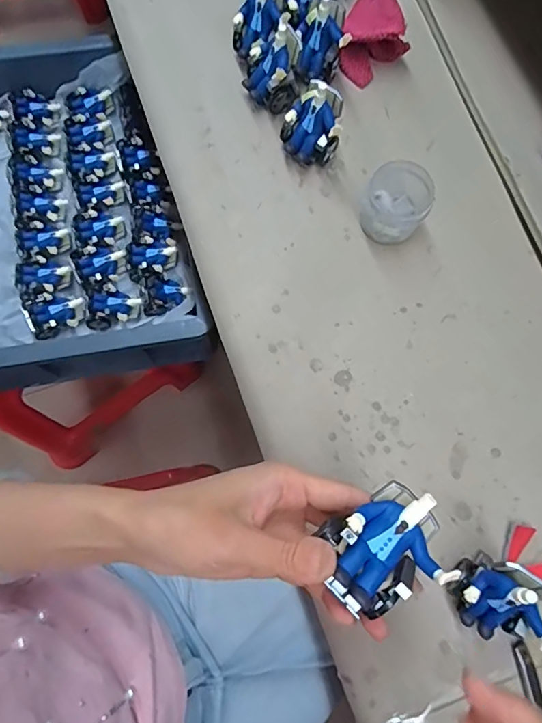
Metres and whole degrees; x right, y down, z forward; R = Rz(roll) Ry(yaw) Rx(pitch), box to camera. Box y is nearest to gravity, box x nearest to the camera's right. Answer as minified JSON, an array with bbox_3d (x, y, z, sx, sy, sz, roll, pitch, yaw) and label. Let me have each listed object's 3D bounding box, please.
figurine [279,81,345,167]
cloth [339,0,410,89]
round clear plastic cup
[{"bbox_3d":[0.035,-0.200,0.409,0.050,0.060,0.040,8,74,0],"label":"figurine"},{"bbox_3d":[0.099,-0.307,0.446,0.061,0.043,0.085,12,74,2],"label":"cloth"},{"bbox_3d":[0.102,-0.128,0.393,0.051,0.049,0.046,22,74,4],"label":"round clear plastic cup"}]

